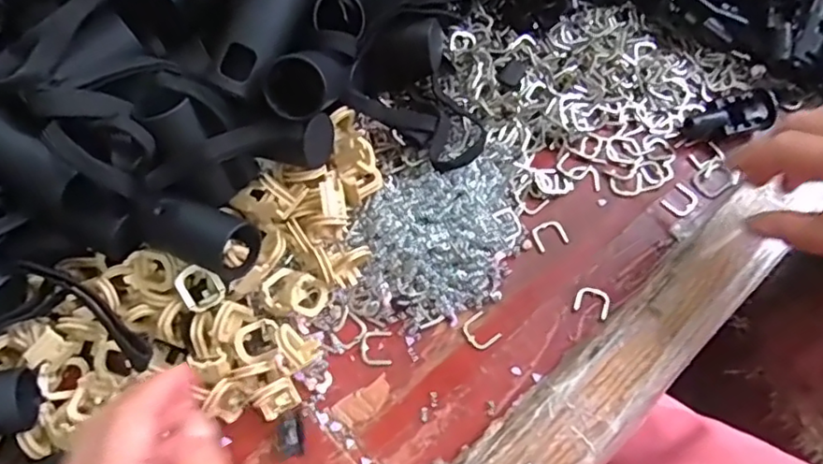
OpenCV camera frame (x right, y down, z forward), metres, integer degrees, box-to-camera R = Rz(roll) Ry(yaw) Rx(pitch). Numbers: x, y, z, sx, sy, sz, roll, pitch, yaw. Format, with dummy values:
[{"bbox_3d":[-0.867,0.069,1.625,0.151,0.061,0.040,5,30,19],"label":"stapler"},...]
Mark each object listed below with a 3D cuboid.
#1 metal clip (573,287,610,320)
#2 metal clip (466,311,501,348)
[{"bbox_3d":[0.105,0.040,0.345,0.019,0.004,0.017,16,72,5],"label":"metal clip"},{"bbox_3d":[0.040,0.057,0.338,0.017,0.004,0.018,-36,75,-12],"label":"metal clip"}]

